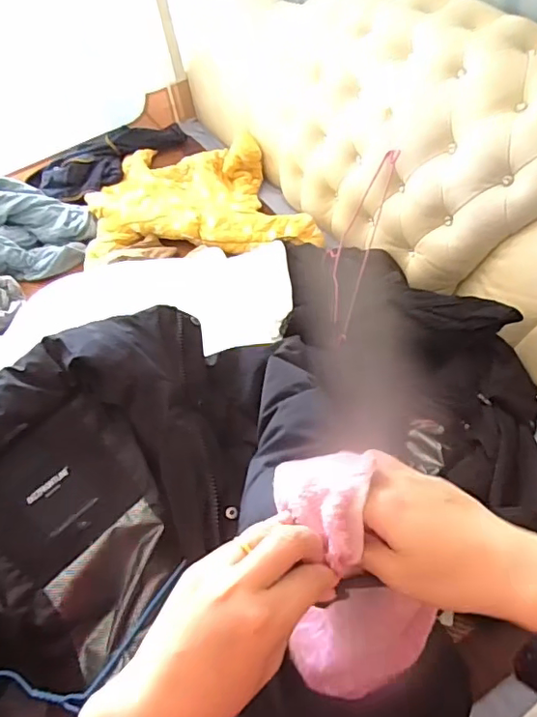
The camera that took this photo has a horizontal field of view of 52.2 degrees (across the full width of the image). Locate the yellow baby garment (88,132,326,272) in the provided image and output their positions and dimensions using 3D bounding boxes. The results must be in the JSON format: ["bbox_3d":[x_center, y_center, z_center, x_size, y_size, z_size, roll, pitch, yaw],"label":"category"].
[{"bbox_3d":[-0.180,-0.434,1.485,0.597,0.093,0.459,-3,51,4],"label":"yellow baby garment"}]

